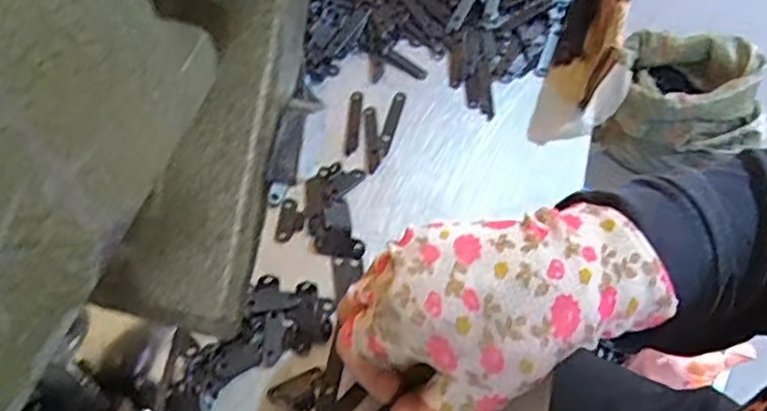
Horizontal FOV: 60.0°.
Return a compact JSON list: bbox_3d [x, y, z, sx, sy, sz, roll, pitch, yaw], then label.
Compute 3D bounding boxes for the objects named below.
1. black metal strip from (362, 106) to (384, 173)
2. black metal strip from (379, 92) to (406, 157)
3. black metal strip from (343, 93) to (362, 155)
[{"bbox_3d":[-0.008,-0.044,0.426,0.011,0.004,0.054,-5,57,-4],"label":"black metal strip"},{"bbox_3d":[0.005,-0.056,0.438,0.008,0.004,0.056,13,58,8],"label":"black metal strip"},{"bbox_3d":[-0.020,-0.055,0.439,0.009,0.004,0.056,4,57,2],"label":"black metal strip"}]

